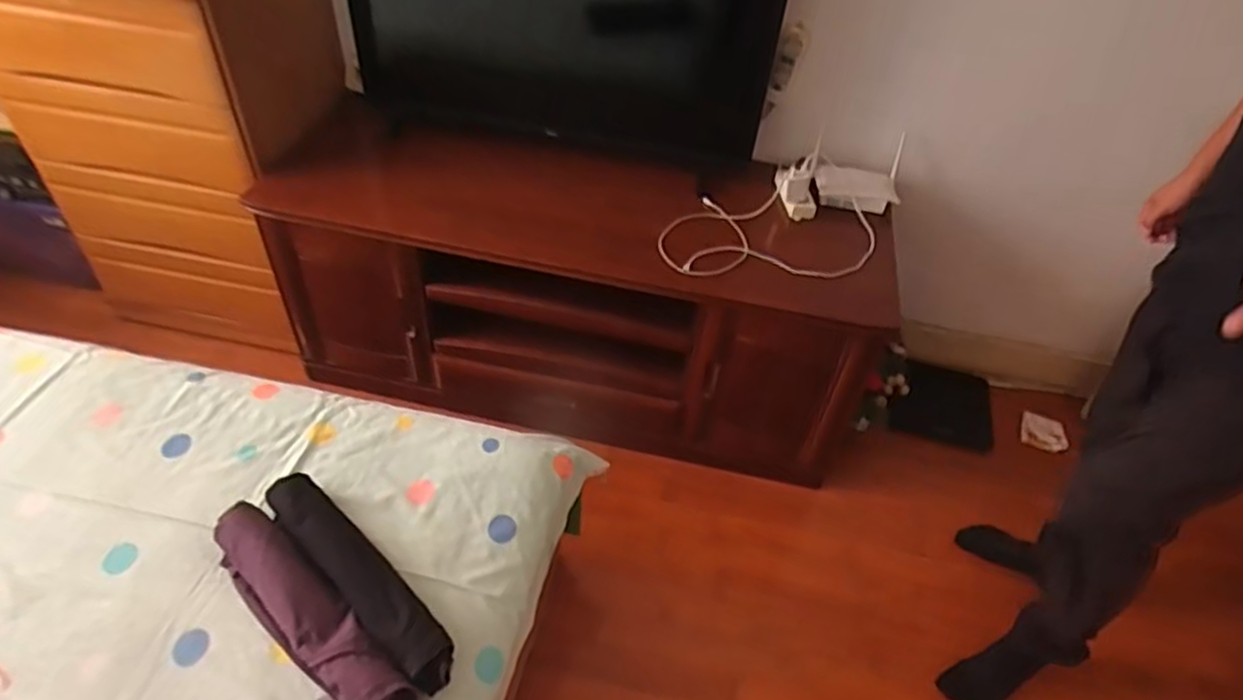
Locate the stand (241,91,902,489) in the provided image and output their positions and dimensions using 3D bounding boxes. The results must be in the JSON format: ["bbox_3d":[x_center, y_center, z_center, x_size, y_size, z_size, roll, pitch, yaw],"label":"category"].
[{"bbox_3d":[-0.101,-0.124,1.757,1.340,0.570,0.440,13,46,7],"label":"stand"}]

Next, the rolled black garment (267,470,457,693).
[{"bbox_3d":[-0.377,0.325,1.037,0.407,0.065,0.081,36,53,26],"label":"rolled black garment"}]

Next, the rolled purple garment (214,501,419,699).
[{"bbox_3d":[-0.431,0.362,0.985,0.387,0.073,0.091,34,52,25],"label":"rolled purple garment"}]

